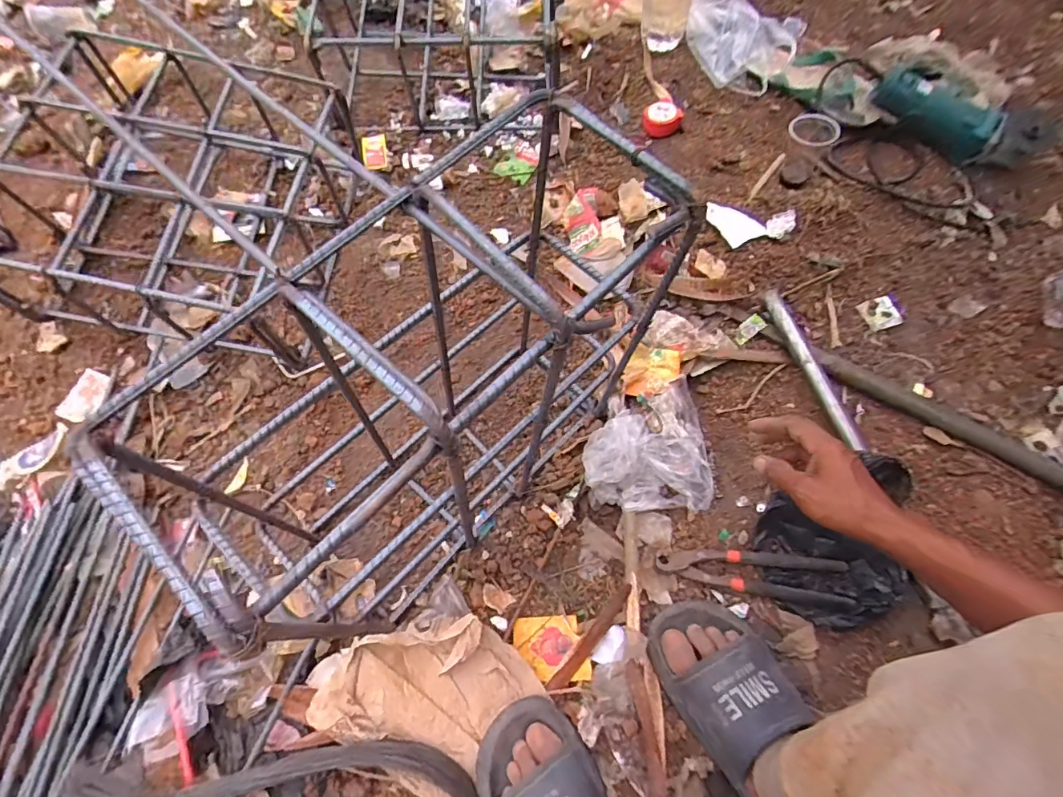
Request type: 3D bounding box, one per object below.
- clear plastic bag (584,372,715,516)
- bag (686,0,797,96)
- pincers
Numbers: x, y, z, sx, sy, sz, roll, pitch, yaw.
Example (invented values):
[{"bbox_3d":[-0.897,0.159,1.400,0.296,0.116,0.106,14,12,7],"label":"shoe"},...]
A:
[{"bbox_3d":[0.148,0.056,0.619,0.164,0.055,0.163,-3,69,1],"label":"clear plastic bag"},{"bbox_3d":[0.376,-0.668,0.911,0.220,0.064,0.170,30,72,14],"label":"bag"},{"bbox_3d":[0.261,0.207,0.579,0.215,0.014,0.051,7,69,4],"label":"pincers"}]

